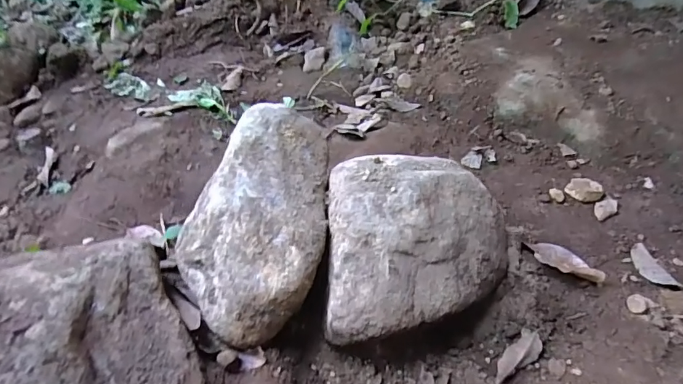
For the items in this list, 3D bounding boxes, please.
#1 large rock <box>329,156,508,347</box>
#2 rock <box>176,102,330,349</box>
[{"bbox_3d":[0.094,0.062,0.570,0.216,0.145,0.202,-1,47,4],"label":"large rock"},{"bbox_3d":[-0.114,0.037,0.602,0.199,0.162,0.257,-4,46,1],"label":"rock"}]

